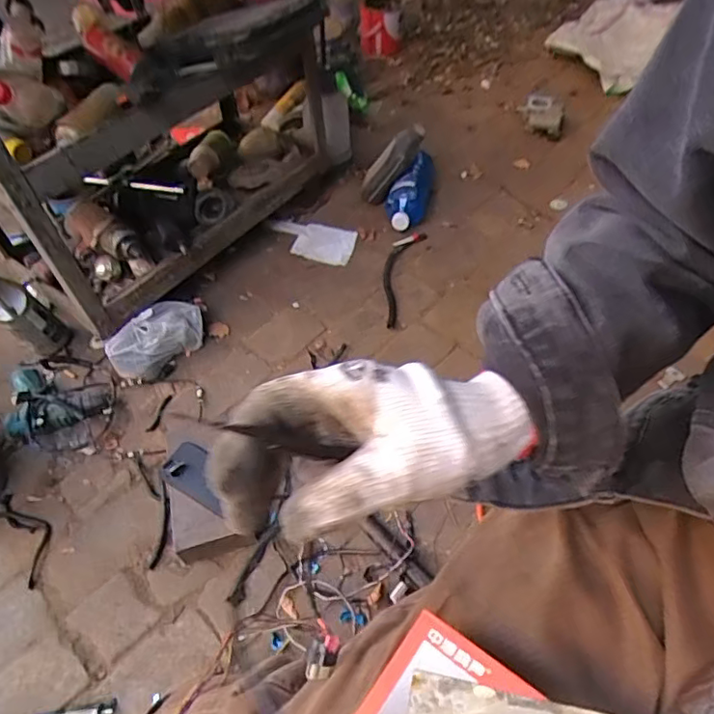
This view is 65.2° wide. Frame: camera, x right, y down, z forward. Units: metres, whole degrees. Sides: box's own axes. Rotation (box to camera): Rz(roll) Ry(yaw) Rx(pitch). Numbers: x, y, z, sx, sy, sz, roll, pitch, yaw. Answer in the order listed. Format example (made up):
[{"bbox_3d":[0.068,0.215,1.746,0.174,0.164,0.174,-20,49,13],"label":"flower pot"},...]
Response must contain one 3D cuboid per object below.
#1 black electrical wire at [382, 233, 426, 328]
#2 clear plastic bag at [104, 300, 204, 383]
[{"bbox_3d":[0.087,-0.179,1.222,0.062,0.013,0.291,12,52,14],"label":"black electrical wire"},{"bbox_3d":[-0.386,-0.034,1.098,0.072,0.107,0.196,31,59,27],"label":"clear plastic bag"}]

